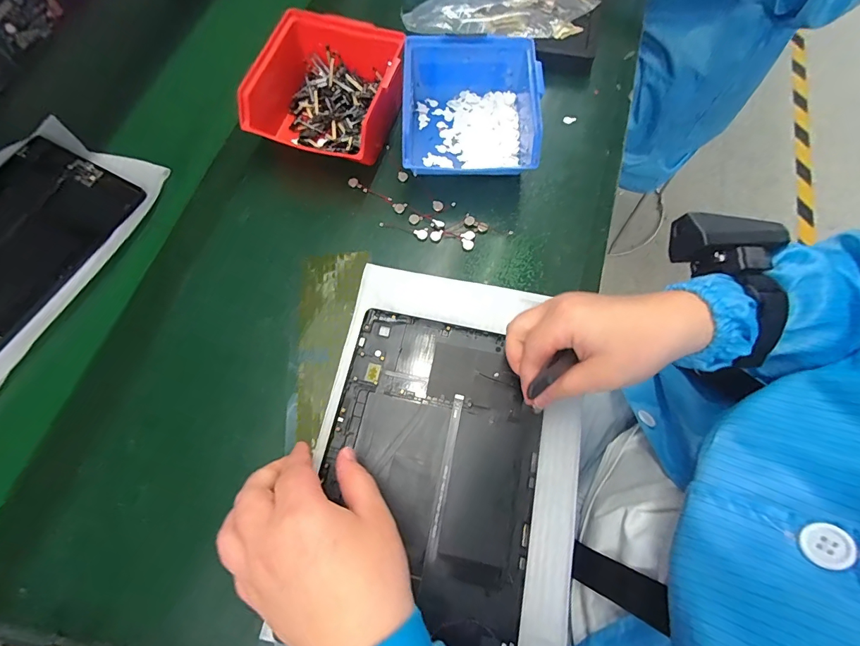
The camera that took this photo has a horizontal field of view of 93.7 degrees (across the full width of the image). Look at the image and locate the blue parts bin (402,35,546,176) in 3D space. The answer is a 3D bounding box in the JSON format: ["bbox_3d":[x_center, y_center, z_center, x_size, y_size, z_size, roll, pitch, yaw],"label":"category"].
[{"bbox_3d":[0.036,-0.201,0.389,0.127,0.063,0.128,3,69,0],"label":"blue parts bin"}]

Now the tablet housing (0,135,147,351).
[{"bbox_3d":[-0.401,-0.067,0.373,0.157,0.006,0.232,27,72,11],"label":"tablet housing"}]

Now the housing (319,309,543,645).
[{"bbox_3d":[0.000,0.106,0.299,0.153,0.007,0.225,10,70,5],"label":"housing"}]

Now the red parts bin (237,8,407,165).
[{"bbox_3d":[-0.103,-0.221,0.396,0.144,0.065,0.141,22,70,7],"label":"red parts bin"}]

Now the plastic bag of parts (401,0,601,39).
[{"bbox_3d":[0.076,-0.399,0.476,0.224,0.045,0.164,-8,67,-1],"label":"plastic bag of parts"}]

